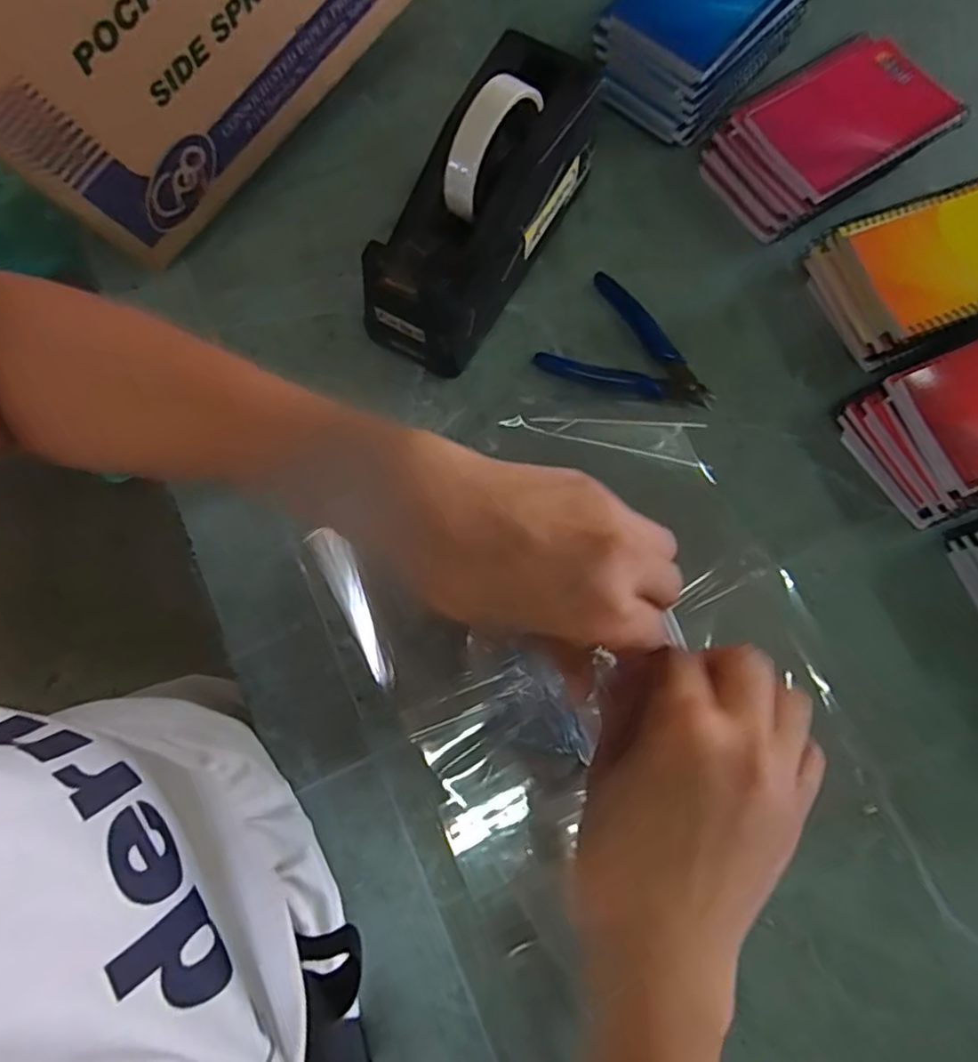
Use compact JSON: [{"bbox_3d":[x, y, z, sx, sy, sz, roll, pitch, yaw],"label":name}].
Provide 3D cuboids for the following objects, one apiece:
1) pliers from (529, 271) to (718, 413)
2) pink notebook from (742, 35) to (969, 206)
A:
[{"bbox_3d":[0.106,-0.138,0.471,0.123,0.007,0.086,17,78,4],"label":"pliers"},{"bbox_3d":[0.269,-0.302,0.476,0.141,0.016,0.090,-31,79,-7],"label":"pink notebook"}]

